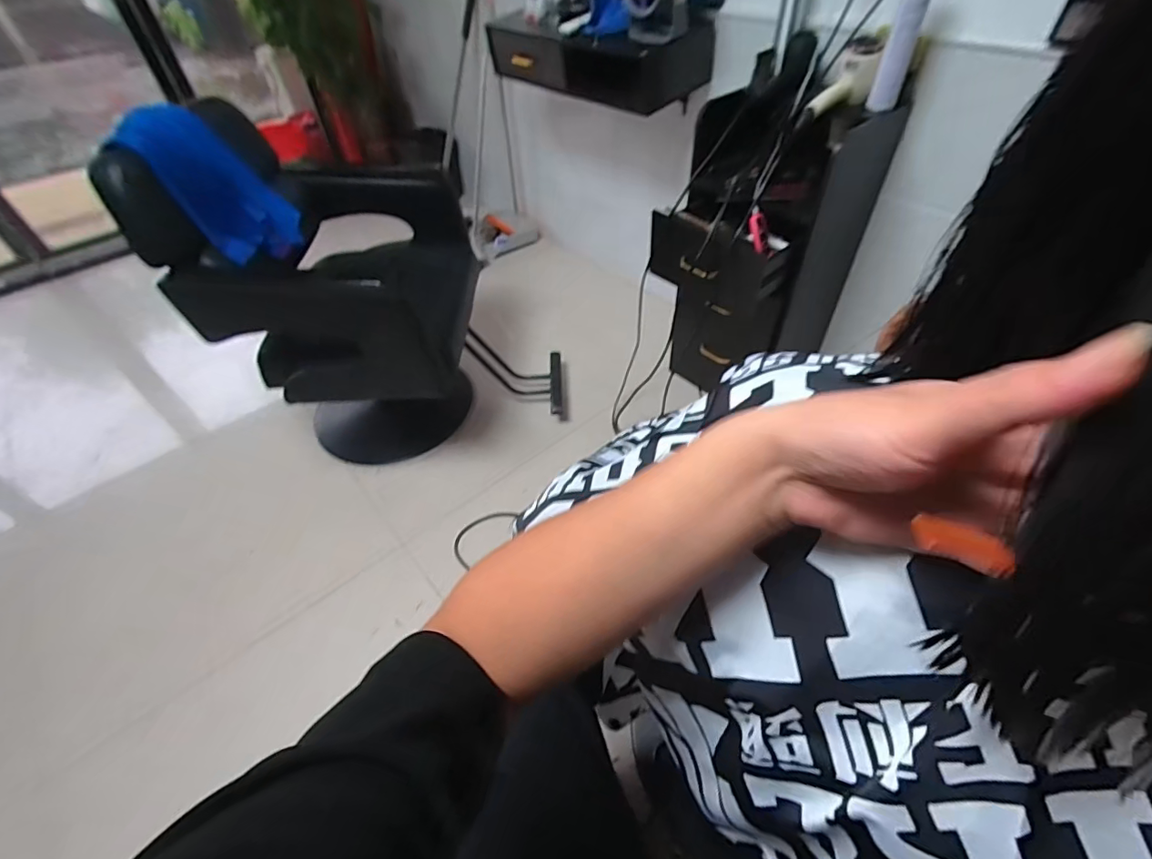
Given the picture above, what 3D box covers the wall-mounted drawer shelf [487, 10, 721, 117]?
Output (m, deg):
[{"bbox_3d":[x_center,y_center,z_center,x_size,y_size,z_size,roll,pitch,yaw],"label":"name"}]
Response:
[{"bbox_3d":[0.039,-1.077,1.467,0.676,0.164,0.233,33,57,29],"label":"wall-mounted drawer shelf"}]

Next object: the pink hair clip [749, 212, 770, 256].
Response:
[{"bbox_3d":[0.423,-0.449,1.174,0.031,0.090,0.030,-27,20,-20],"label":"pink hair clip"}]

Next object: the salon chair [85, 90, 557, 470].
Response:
[{"bbox_3d":[-0.488,-0.411,1.385,0.809,0.825,0.553,-8,48,-4],"label":"salon chair"}]

